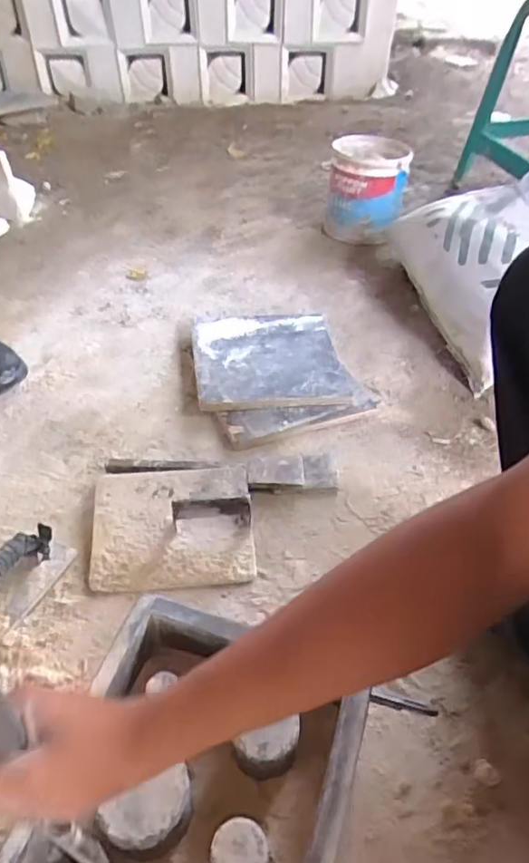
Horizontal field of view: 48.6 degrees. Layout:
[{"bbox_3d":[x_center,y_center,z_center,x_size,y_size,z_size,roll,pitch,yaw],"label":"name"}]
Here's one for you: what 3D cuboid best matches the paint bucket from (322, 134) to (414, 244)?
[{"bbox_3d":[0.252,-0.592,1.471,0.186,0.223,0.189,-1,43,1],"label":"paint bucket"}]

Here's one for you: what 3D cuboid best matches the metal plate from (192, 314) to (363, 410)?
[{"bbox_3d":[0.011,-0.136,1.030,0.266,0.020,0.257,-1,45,-11],"label":"metal plate"}]

